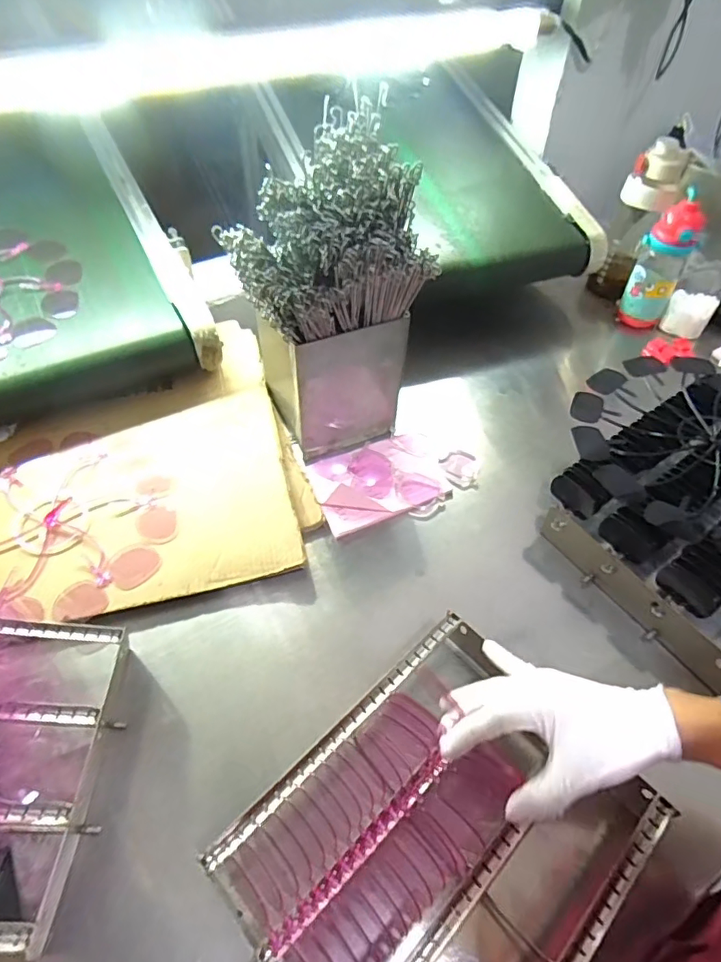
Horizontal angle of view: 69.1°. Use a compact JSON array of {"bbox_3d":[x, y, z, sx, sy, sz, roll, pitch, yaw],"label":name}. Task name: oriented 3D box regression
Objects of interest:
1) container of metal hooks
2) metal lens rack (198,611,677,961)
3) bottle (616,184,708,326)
[{"bbox_3d":[-0.043,-0.198,0.639,0.194,0.357,0.207,-17,54,-15],"label":"container of metal hooks"},{"bbox_3d":[0.063,0.305,0.457,0.306,0.102,0.252,-36,60,-26],"label":"metal lens rack"},{"bbox_3d":[0.518,-0.372,0.904,0.081,0.202,0.071,26,55,18],"label":"bottle"}]

